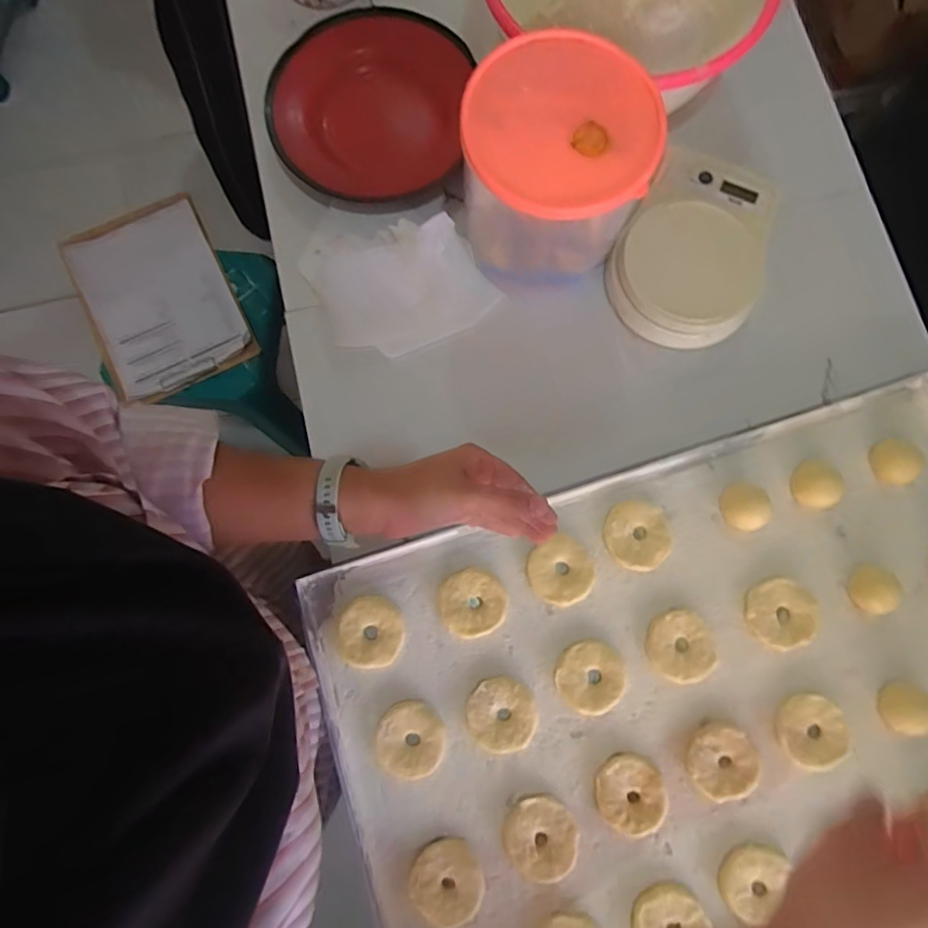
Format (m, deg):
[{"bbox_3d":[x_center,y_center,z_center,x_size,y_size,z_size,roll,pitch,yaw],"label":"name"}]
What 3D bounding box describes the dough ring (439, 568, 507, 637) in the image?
[{"bbox_3d":[0.008,0.121,0.479,0.057,0.010,0.055,0,80,0],"label":"dough ring"}]

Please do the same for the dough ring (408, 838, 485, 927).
[{"bbox_3d":[-0.011,0.334,0.438,0.059,0.009,0.056,0,80,0],"label":"dough ring"}]

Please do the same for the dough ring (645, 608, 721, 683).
[{"bbox_3d":[0.184,0.156,0.468,0.056,0.007,0.058,-26,81,-4],"label":"dough ring"}]

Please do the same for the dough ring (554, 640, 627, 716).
[{"bbox_3d":[0.107,0.180,0.465,0.057,0.012,0.057,0,80,0],"label":"dough ring"}]

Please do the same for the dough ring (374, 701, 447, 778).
[{"bbox_3d":[-0.044,0.228,0.456,0.055,0.008,0.057,0,80,0],"label":"dough ring"}]

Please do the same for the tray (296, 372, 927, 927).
[{"bbox_3d":[0.206,0.192,0.463,0.610,0.022,0.387,-17,80,-3],"label":"tray"}]

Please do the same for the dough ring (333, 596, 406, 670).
[{"bbox_3d":[-0.081,0.146,0.477,0.056,0.010,0.059,0,80,0],"label":"dough ring"}]

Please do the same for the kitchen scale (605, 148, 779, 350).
[{"bbox_3d":[0.219,-0.203,0.518,0.135,0.032,0.187,29,81,5],"label":"kitchen scale"}]

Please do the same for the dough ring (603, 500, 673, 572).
[{"bbox_3d":[0.153,0.063,0.486,0.056,0.007,0.060,0,80,0],"label":"dough ring"}]

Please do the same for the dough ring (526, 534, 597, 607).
[{"bbox_3d":[0.085,0.095,0.483,0.056,0.007,0.056,0,80,0],"label":"dough ring"}]

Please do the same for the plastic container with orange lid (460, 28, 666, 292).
[{"bbox_3d":[0.074,-0.241,0.469,0.143,0.136,0.142,12,80,2],"label":"plastic container with orange lid"}]

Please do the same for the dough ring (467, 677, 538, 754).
[{"bbox_3d":[0.033,0.211,0.465,0.058,0.009,0.055,0,80,0],"label":"dough ring"}]

